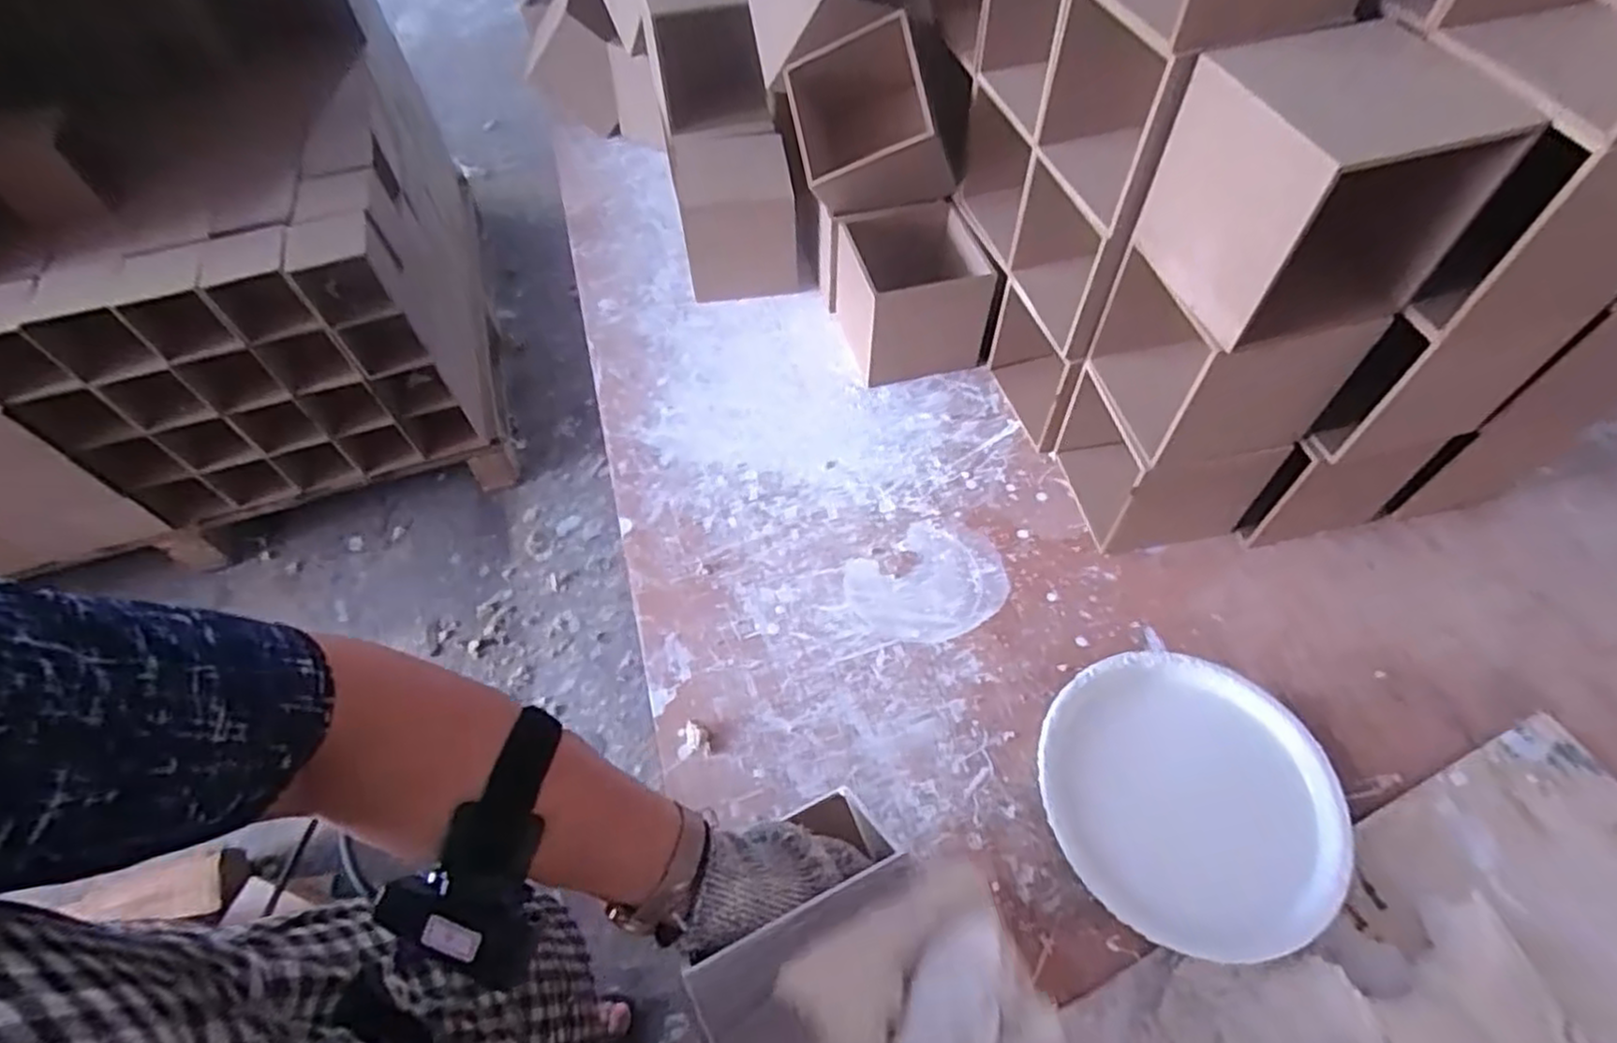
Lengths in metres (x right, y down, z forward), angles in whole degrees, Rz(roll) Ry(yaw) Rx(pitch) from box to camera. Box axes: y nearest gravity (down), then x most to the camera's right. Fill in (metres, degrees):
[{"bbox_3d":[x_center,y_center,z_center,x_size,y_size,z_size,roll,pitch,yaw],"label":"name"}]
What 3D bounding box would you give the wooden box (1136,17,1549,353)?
[{"bbox_3d":[0.266,-0.179,0.387,0.114,0.122,0.112,-12,57,-6],"label":"wooden box"}]

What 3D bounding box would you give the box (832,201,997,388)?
[{"bbox_3d":[0.100,-0.213,0.700,0.129,0.103,0.125,-11,57,-5],"label":"box"}]

